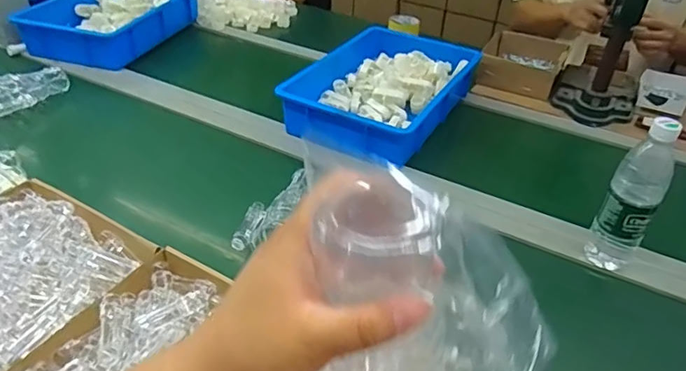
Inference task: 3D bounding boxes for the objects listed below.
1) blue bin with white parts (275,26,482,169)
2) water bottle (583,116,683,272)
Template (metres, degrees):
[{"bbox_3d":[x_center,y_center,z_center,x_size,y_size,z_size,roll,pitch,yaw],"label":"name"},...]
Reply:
[{"bbox_3d":[0.089,-0.202,1.089,0.275,0.079,0.418,21,41,21],"label":"blue bin with white parts"},{"bbox_3d":[0.386,0.018,0.702,0.063,0.228,0.056,25,43,26],"label":"water bottle"}]

